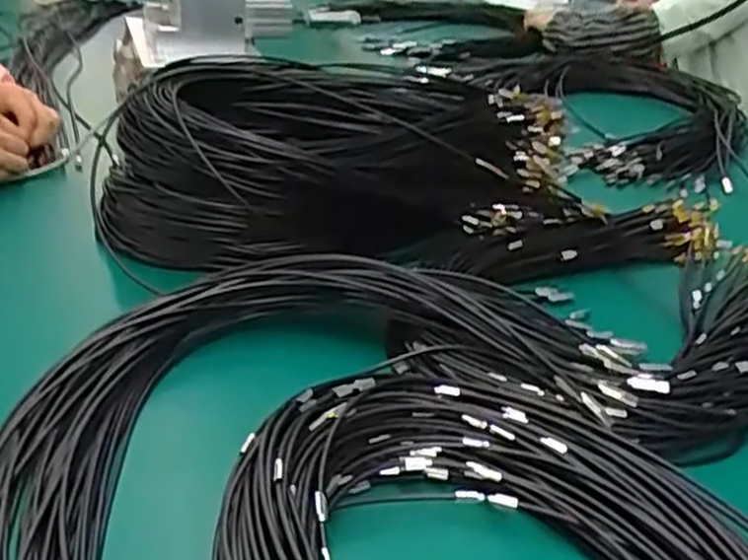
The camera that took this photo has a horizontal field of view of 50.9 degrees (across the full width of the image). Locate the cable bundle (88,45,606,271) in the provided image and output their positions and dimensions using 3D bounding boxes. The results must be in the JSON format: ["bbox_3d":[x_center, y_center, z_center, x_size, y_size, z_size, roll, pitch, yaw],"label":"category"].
[{"bbox_3d":[-0.029,-0.124,0.805,0.470,0.136,0.205,-5,31,-17],"label":"cable bundle"}]

